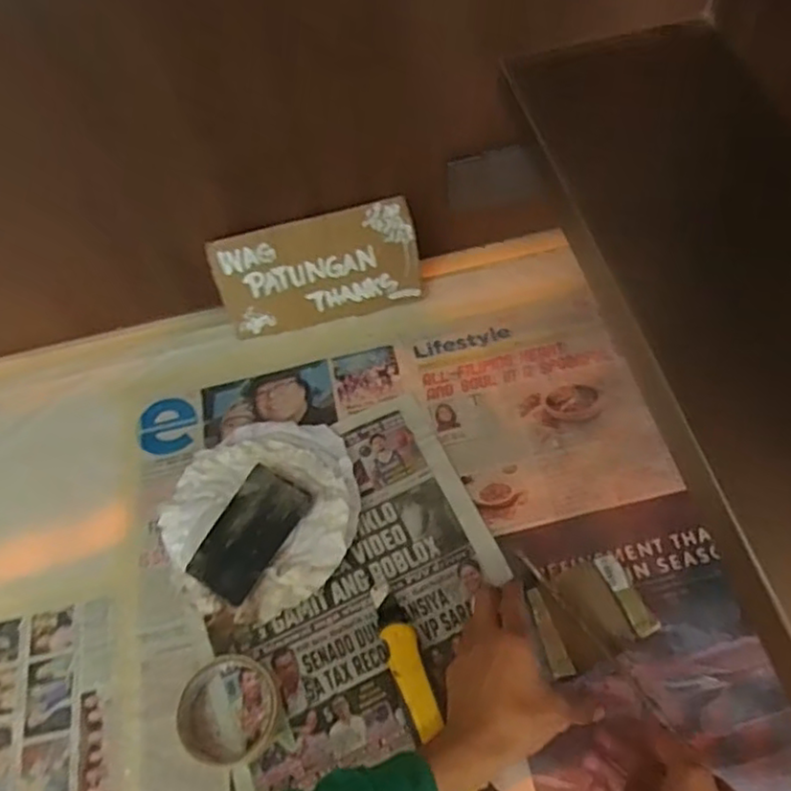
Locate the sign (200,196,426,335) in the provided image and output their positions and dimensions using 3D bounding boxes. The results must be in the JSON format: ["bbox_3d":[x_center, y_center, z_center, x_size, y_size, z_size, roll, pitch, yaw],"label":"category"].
[{"bbox_3d":[-0.084,-0.138,0.759,0.220,0.119,0.011,-14,27,-2],"label":"sign"}]

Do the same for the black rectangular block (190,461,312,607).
[{"bbox_3d":[-0.137,0.128,0.633,0.069,0.010,0.117,27,69,17],"label":"black rectangular block"}]

